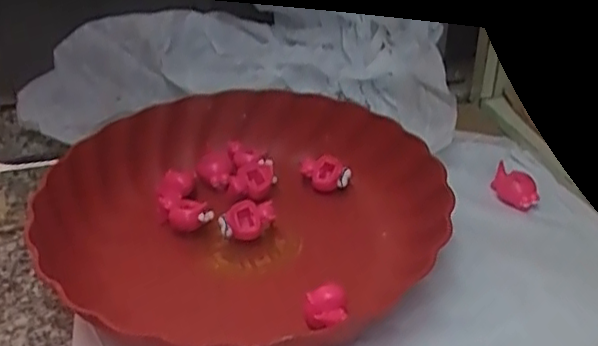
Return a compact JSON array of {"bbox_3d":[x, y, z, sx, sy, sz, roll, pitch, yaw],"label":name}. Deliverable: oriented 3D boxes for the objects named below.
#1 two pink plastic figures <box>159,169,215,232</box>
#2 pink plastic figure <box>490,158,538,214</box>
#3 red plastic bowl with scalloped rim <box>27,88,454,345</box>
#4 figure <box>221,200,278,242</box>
[{"bbox_3d":[-0.078,0.017,0.429,0.031,0.014,0.052,-14,37,-17],"label":"two pink plastic figures"},{"bbox_3d":[0.149,0.009,0.450,0.018,0.017,0.036,-25,42,-29],"label":"pink plastic figure"},{"bbox_3d":[-0.033,0.022,0.414,0.223,0.048,0.238,-1,35,1],"label":"red plastic bowl with scalloped rim"},{"bbox_3d":[-0.033,0.032,0.421,0.034,0.021,0.019,-4,35,-3],"label":"figure"}]

